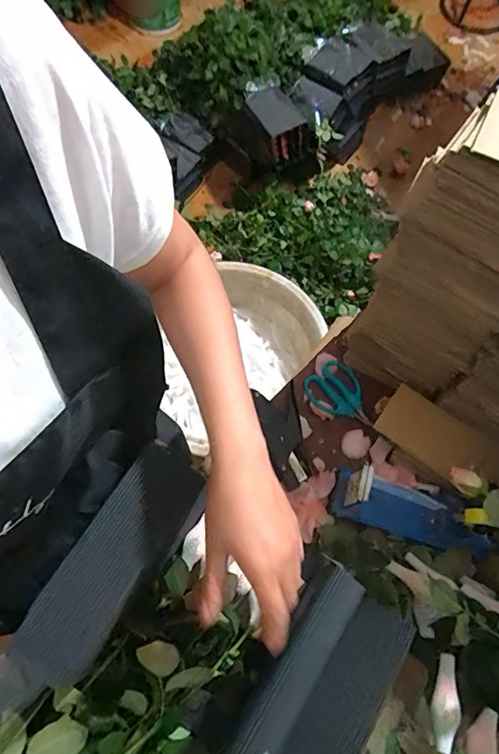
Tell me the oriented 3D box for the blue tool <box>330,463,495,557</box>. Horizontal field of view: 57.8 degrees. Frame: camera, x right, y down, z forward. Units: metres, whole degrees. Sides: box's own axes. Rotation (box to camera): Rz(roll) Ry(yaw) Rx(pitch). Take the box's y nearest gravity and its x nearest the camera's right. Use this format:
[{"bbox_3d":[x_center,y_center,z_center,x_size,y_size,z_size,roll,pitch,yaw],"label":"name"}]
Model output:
[{"bbox_3d":[0.204,0.173,0.584,0.185,0.051,0.065,20,69,5],"label":"blue tool"}]

